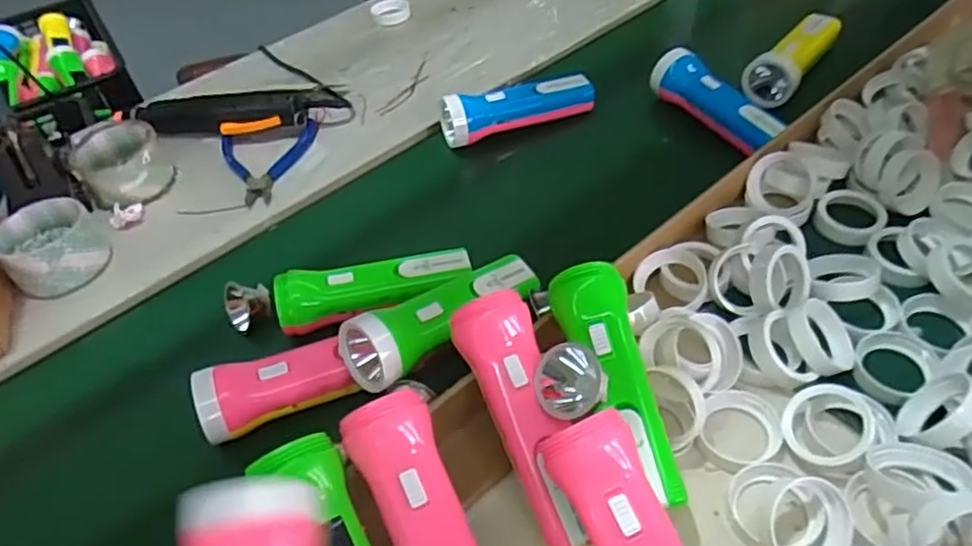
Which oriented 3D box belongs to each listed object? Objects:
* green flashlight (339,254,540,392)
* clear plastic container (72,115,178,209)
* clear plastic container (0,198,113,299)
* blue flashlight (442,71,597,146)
[{"bbox_3d":[-0.028,0.027,0.509,0.160,0.050,0.054,-29,50,-35],"label":"green flashlight"},{"bbox_3d":[-0.381,-0.117,0.717,0.083,0.042,0.103,-35,53,-23],"label":"clear plastic container"},{"bbox_3d":[-0.400,-0.026,0.636,0.082,0.046,0.086,-31,52,-21],"label":"clear plastic container"},{"bbox_3d":[0.034,-0.177,0.724,0.161,0.043,0.047,-21,48,-12],"label":"blue flashlight"}]

